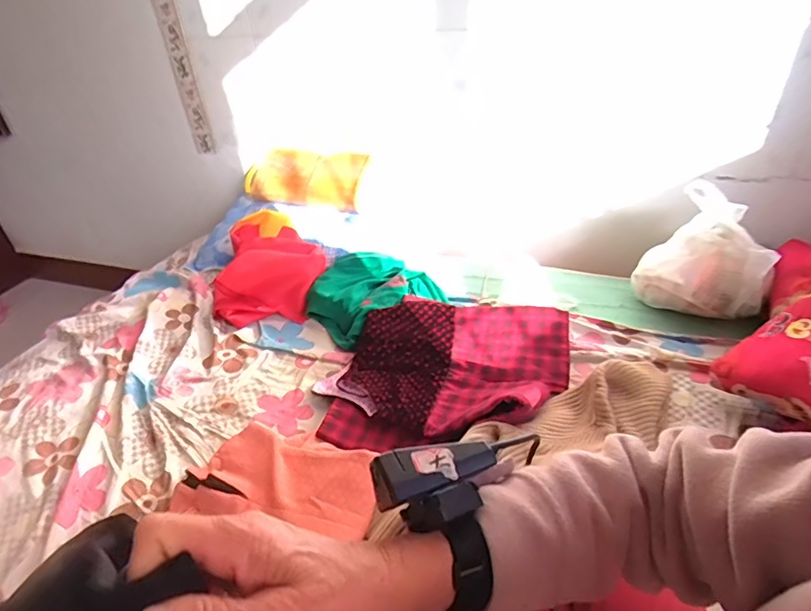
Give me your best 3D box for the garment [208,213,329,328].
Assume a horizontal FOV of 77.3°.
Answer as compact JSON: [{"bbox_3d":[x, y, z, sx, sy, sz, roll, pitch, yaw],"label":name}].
[{"bbox_3d":[-0.315,-0.087,1.157,0.253,0.149,0.251,-14,36,-14],"label":"garment"}]

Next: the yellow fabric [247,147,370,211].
[{"bbox_3d":[-0.254,-0.332,1.298,0.306,0.115,0.136,7,37,15],"label":"yellow fabric"}]

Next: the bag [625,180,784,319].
[{"bbox_3d":[0.579,-0.087,0.973,0.207,0.262,0.151,-2,35,3],"label":"bag"}]

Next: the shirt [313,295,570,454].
[{"bbox_3d":[0.081,0.118,0.908,0.409,0.091,0.336,4,36,12],"label":"shirt"}]

